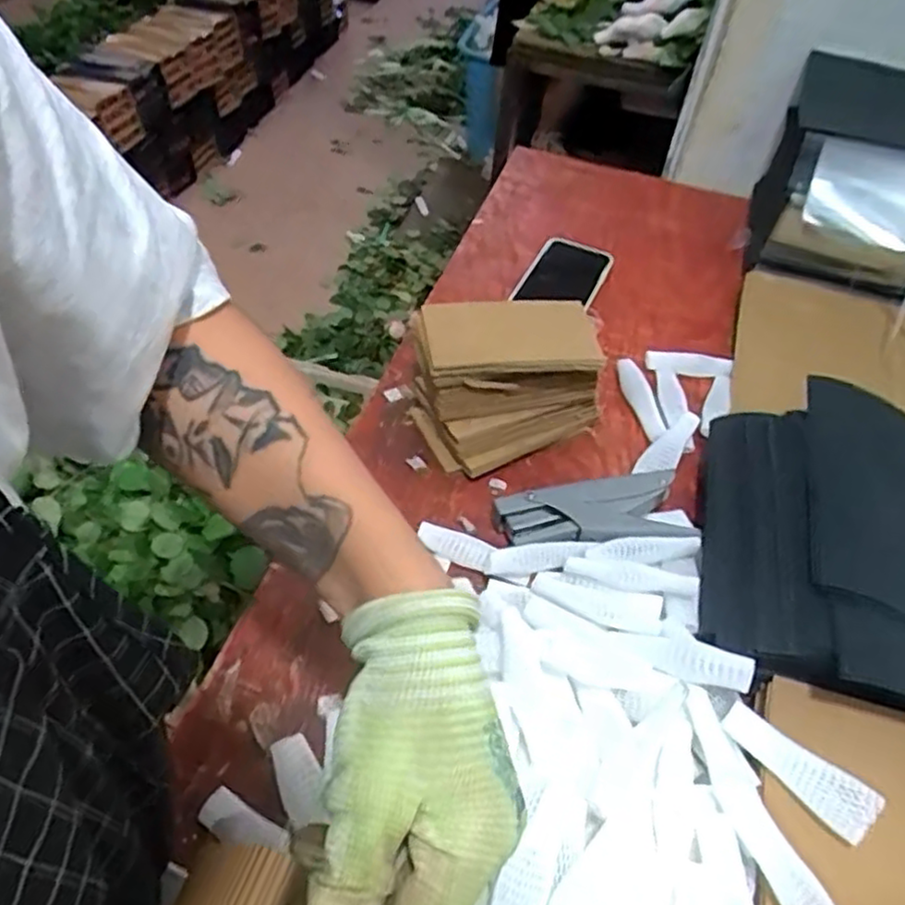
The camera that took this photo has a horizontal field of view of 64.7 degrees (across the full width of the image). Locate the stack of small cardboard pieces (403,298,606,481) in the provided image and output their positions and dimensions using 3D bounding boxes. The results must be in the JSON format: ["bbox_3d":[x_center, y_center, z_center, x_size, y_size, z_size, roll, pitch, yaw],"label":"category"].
[{"bbox_3d":[0.047,-0.062,0.600,0.146,0.082,0.111,-5,51,-10],"label":"stack of small cardboard pieces"}]

